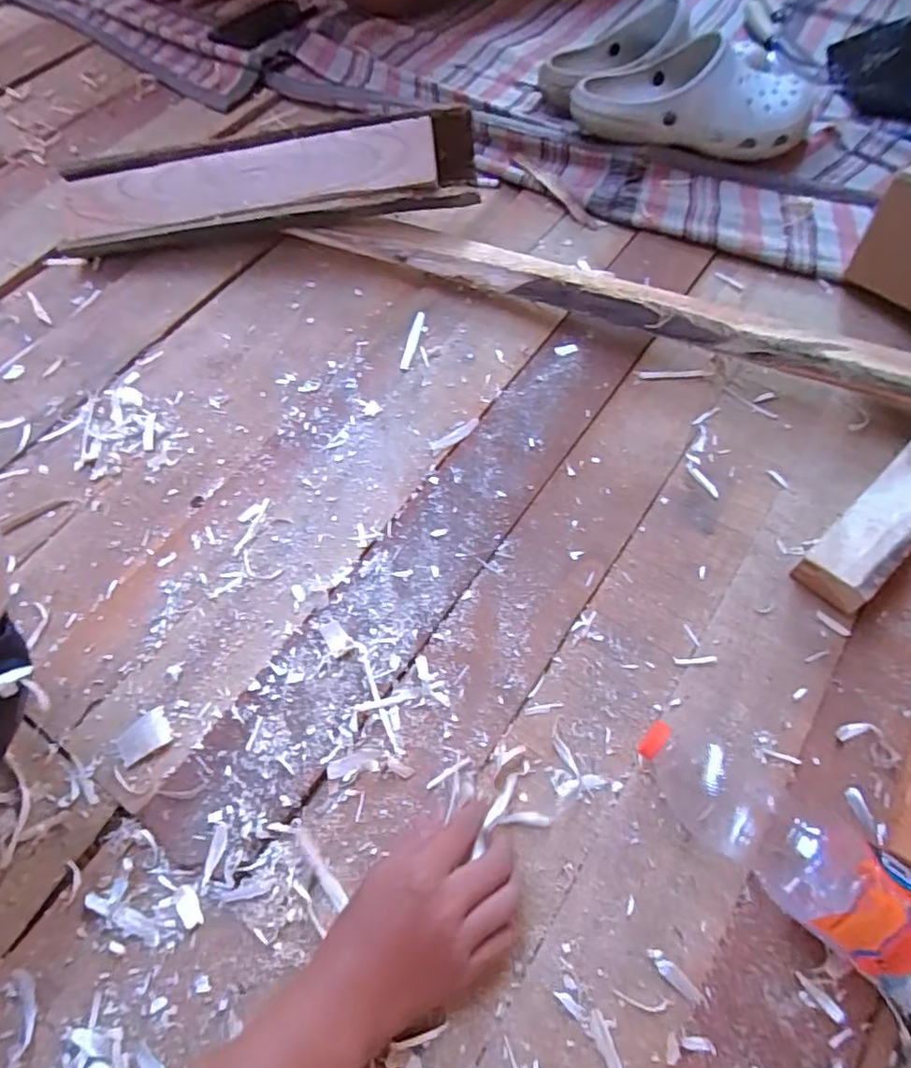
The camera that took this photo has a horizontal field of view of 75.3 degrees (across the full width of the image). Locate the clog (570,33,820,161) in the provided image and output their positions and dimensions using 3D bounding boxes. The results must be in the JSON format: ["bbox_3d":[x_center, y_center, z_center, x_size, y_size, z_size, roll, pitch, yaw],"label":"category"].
[{"bbox_3d":[0.269,-0.489,0.659,0.261,0.105,0.099,9,65,3],"label":"clog"}]

